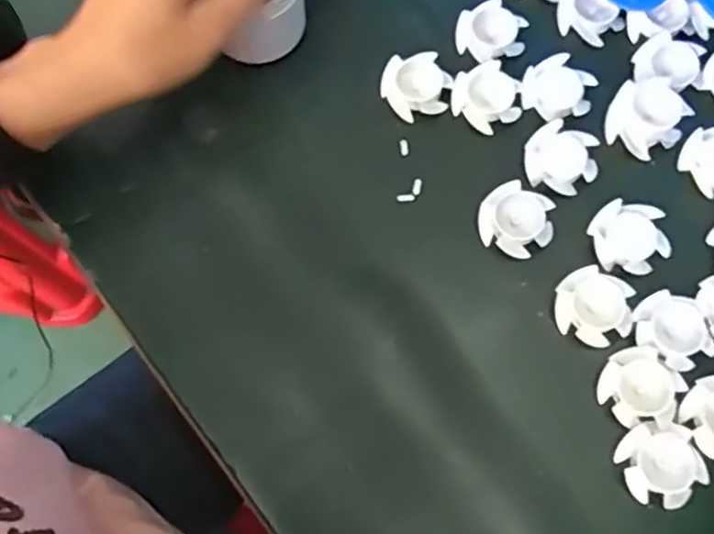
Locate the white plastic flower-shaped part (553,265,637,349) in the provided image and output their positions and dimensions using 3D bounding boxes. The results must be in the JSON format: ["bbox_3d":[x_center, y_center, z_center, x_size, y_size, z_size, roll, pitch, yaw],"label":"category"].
[{"bbox_3d":[0.126,0.021,0.357,0.039,0.010,0.040,0,75,1],"label":"white plastic flower-shaped part"}]

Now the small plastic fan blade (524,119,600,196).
[{"bbox_3d":[0.116,-0.064,0.377,0.041,0.010,0.040,0,75,1],"label":"small plastic fan blade"}]

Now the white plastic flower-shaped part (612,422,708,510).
[{"bbox_3d":[0.151,0.098,0.334,0.037,0.011,0.040,0,75,1],"label":"white plastic flower-shaped part"}]

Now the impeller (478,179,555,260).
[{"bbox_3d":[0.089,-0.027,0.369,0.040,0.011,0.038,0,75,1],"label":"impeller"}]

